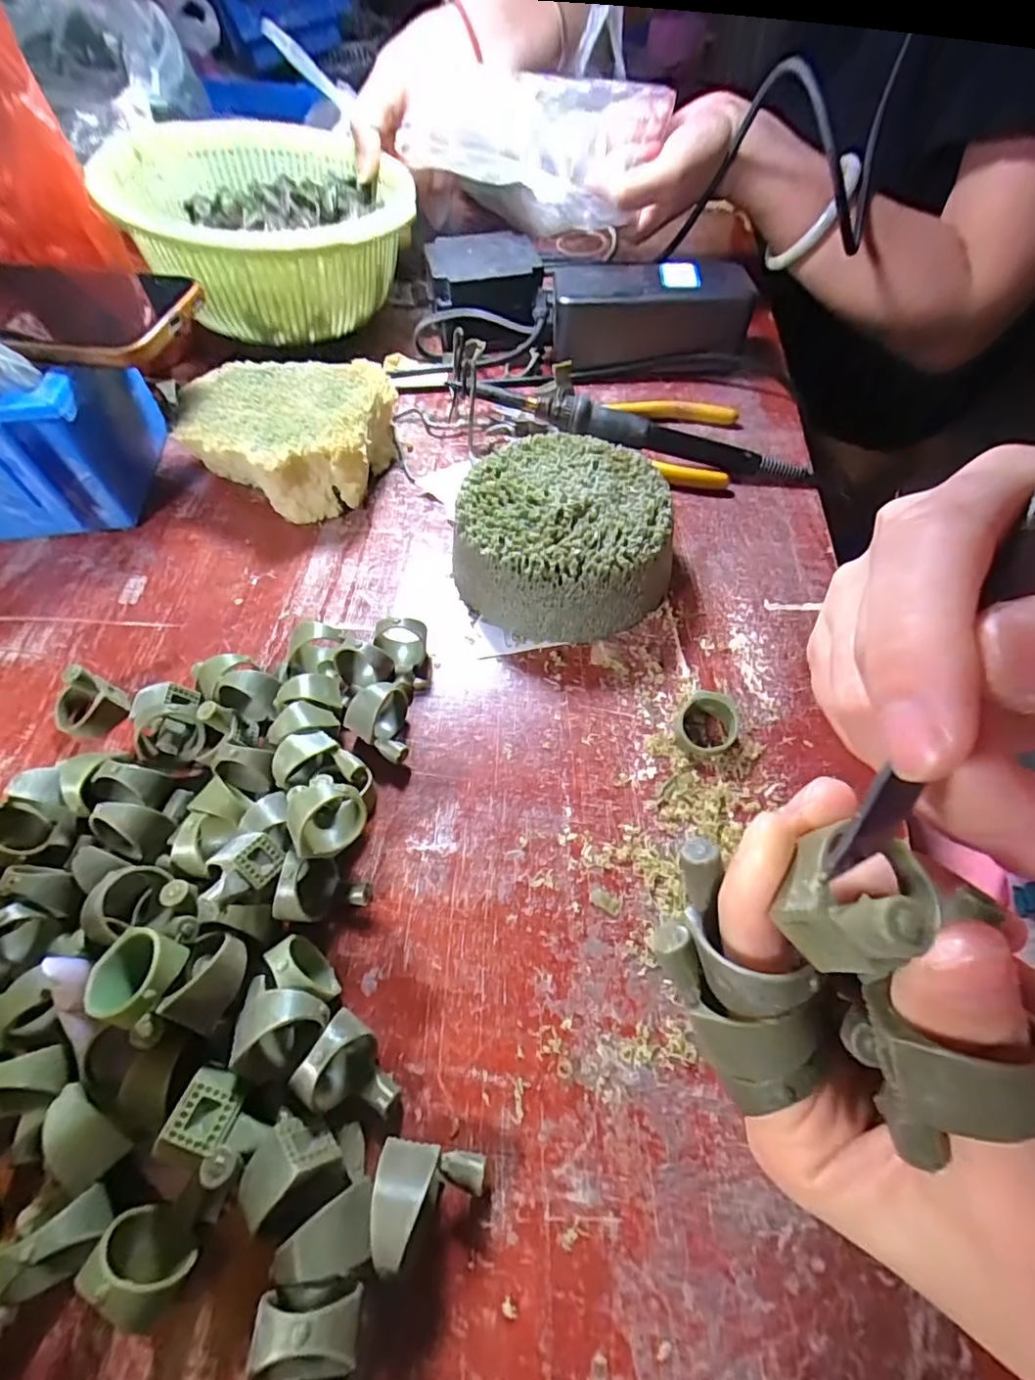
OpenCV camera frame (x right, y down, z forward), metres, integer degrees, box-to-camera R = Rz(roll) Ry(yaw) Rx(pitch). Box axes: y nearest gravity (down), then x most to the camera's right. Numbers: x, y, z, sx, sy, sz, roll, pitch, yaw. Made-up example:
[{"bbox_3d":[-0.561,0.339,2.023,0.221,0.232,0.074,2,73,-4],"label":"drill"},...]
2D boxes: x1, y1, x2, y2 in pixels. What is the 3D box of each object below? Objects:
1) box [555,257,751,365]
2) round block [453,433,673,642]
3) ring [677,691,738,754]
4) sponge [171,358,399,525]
[{"bbox_3d":[0.089,-0.262,0.380,0.126,0.053,0.063,0,57,2],"label":"box"},{"bbox_3d":[0.020,-0.075,0.269,0.099,0.046,0.093,-1,57,1],"label":"round block"},{"bbox_3d":[0.080,0.014,0.228,0.023,0.016,0.025,-1,57,1],"label":"ring"},{"bbox_3d":[-0.134,-0.144,0.318,0.117,0.044,0.100,2,57,3],"label":"sponge"}]

